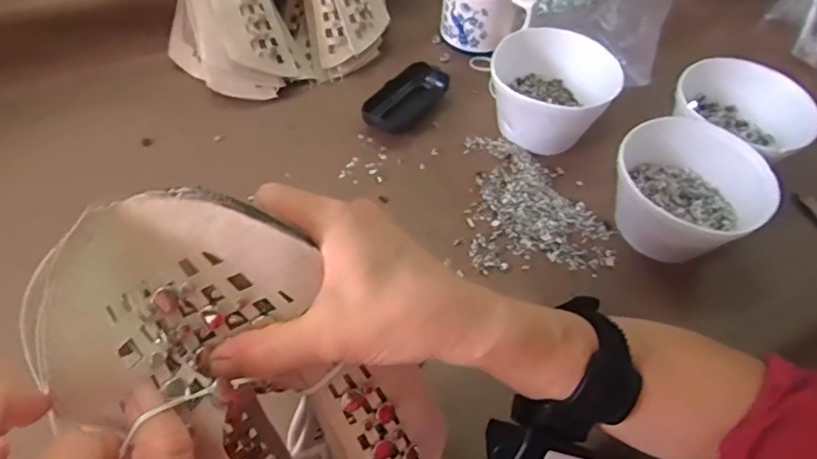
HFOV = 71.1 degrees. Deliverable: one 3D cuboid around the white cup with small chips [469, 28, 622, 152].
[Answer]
[{"bbox_3d":[0.144,-0.154,0.619,0.145,0.080,0.153,2,53,-3],"label":"white cup with small chips"}]

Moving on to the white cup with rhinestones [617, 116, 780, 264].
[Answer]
[{"bbox_3d":[0.250,-0.031,0.535,0.116,0.081,0.125,2,53,-3],"label":"white cup with rhinestones"}]

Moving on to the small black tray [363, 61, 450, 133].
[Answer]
[{"bbox_3d":[-0.005,-0.144,0.640,0.056,0.027,0.118,32,57,19],"label":"small black tray"}]

